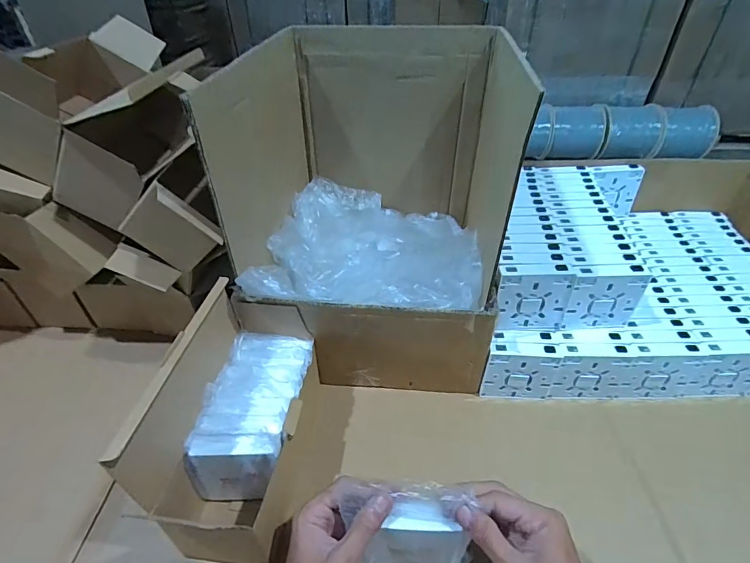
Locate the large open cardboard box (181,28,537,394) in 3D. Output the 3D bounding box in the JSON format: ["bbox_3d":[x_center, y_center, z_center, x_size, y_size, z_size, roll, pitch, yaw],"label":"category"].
[{"bbox_3d":[0.008,-0.091,0.562,0.296,0.380,0.325,4,39,8],"label":"large open cardboard box"}]

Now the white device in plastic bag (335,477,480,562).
[{"bbox_3d":[0.031,0.221,0.370,0.110,0.101,0.032,0,39,5],"label":"white device in plastic bag"}]

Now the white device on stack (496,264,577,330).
[{"bbox_3d":[0.192,0.020,0.506,0.085,0.085,0.021,-2,39,1],"label":"white device on stack"}]

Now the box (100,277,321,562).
[{"bbox_3d":[-0.133,0.138,0.426,0.102,0.186,0.220,3,39,8],"label":"box"}]

